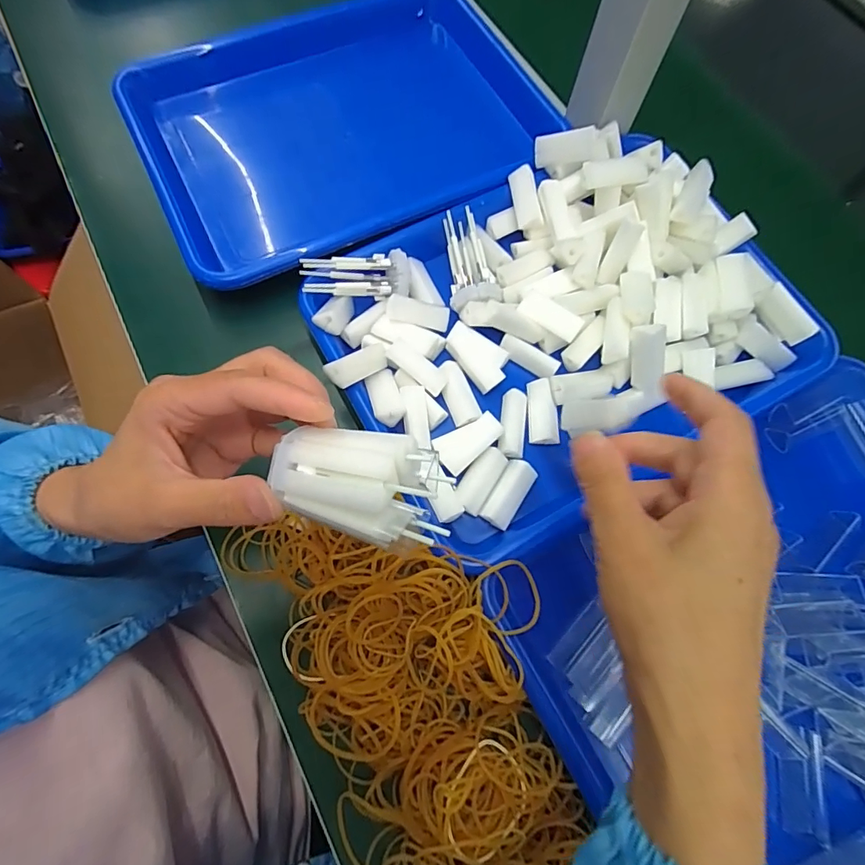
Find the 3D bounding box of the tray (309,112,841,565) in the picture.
[{"bbox_3d":[0.091,-0.083,0.338,0.322,0.051,0.243,-27,74,-11],"label":"tray"}]

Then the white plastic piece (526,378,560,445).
[{"bbox_3d":[0.078,-0.015,0.328,0.020,0.007,0.046,0,71,-3],"label":"white plastic piece"}]

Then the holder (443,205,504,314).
[{"bbox_3d":[0.029,-0.128,0.350,0.035,0.027,0.078,-4,71,-4],"label":"holder"}]

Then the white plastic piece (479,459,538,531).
[{"bbox_3d":[0.051,0.041,0.308,0.021,0.011,0.045,31,72,7],"label":"white plastic piece"}]

